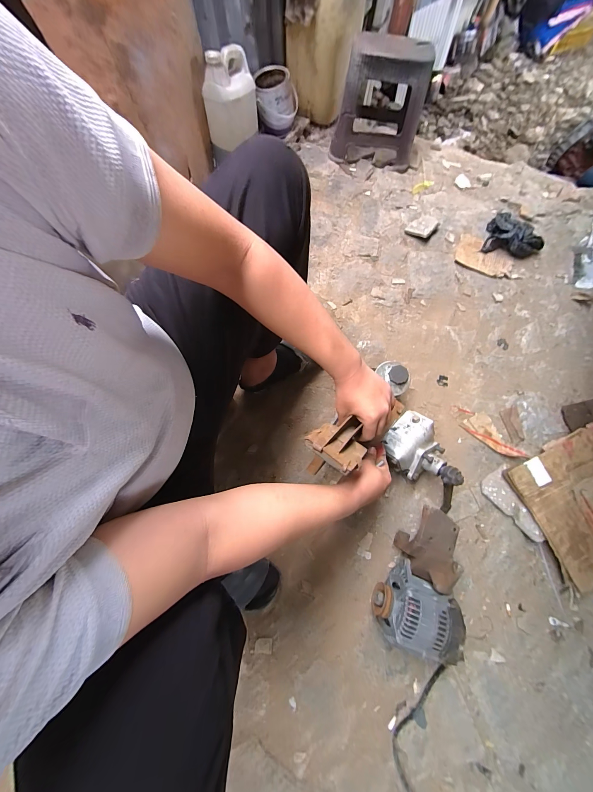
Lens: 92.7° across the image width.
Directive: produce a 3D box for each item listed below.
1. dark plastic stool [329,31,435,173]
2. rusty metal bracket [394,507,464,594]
[{"bbox_3d":[0.333,-1.136,1.101,0.322,0.305,0.269,12,74,1],"label":"dark plastic stool"},{"bbox_3d":[0.309,0.349,0.664,0.103,0.121,0.150,26,74,5],"label":"rusty metal bracket"}]

